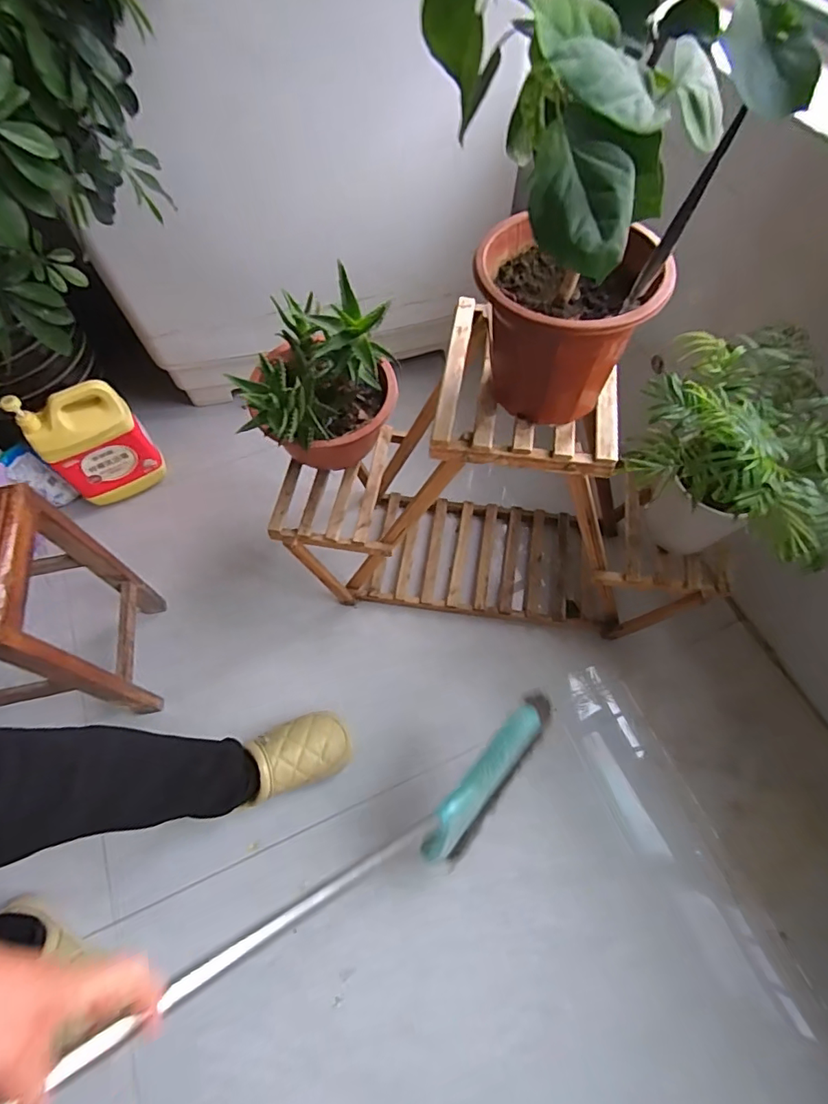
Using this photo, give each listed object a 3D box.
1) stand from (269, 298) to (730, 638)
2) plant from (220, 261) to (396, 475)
[{"bbox_3d":[0.131,-0.097,0.872,0.692,0.536,0.270,7,64,3],"label":"stand"},{"bbox_3d":[-0.125,-0.227,0.749,0.179,0.265,0.208,4,62,2],"label":"plant"}]

